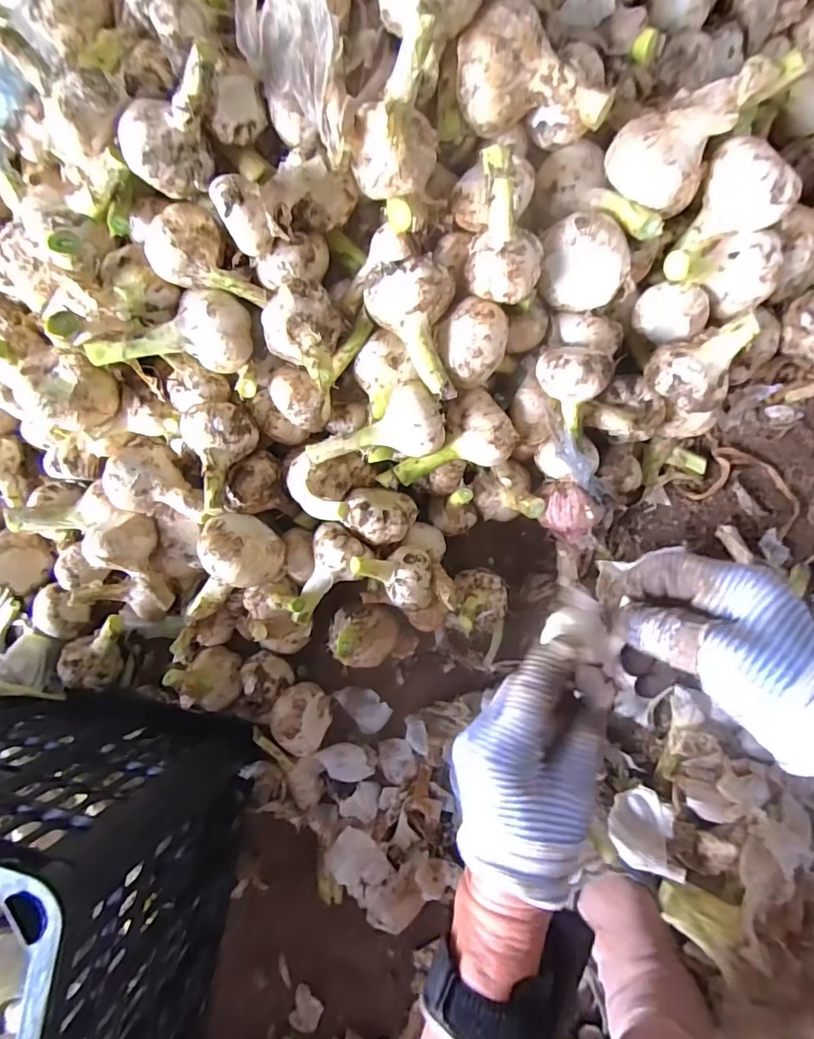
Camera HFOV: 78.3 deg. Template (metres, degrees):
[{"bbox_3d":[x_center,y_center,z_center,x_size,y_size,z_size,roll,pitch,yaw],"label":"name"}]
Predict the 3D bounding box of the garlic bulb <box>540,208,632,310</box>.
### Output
[{"bbox_3d":[0.125,-0.178,0.355,0.058,0.052,0.046,4,86,8],"label":"garlic bulb"}]

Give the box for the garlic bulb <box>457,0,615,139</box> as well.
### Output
[{"bbox_3d":[0.079,-0.272,0.308,0.094,0.055,0.054,14,87,9],"label":"garlic bulb"}]

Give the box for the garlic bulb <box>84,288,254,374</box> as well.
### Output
[{"bbox_3d":[-0.170,-0.132,0.363,0.111,0.043,0.049,-15,83,-11],"label":"garlic bulb"}]

